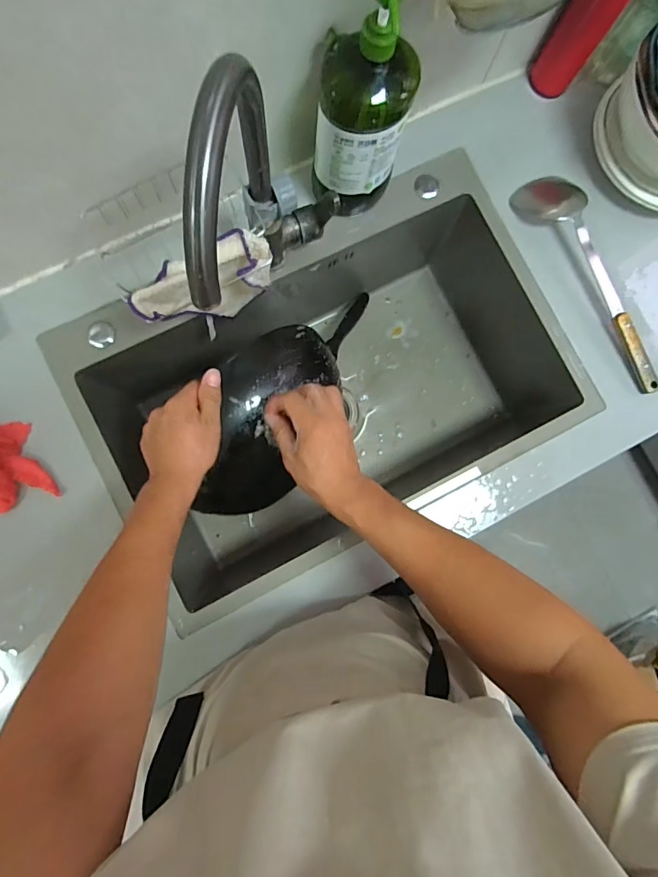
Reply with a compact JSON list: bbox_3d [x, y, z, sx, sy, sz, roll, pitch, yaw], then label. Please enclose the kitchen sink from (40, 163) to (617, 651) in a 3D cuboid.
[{"bbox_3d":[-0.001,-0.076,0.733,0.664,0.227,0.435,-27,87,-6],"label":"kitchen sink"}]

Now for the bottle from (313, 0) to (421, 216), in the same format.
[{"bbox_3d":[0.039,-0.375,0.518,0.103,0.271,0.077,10,84,-3],"label":"bottle"}]

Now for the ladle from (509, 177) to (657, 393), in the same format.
[{"bbox_3d":[0.406,-0.243,0.656,0.092,0.038,0.357,-32,88,-6],"label":"ladle"}]

